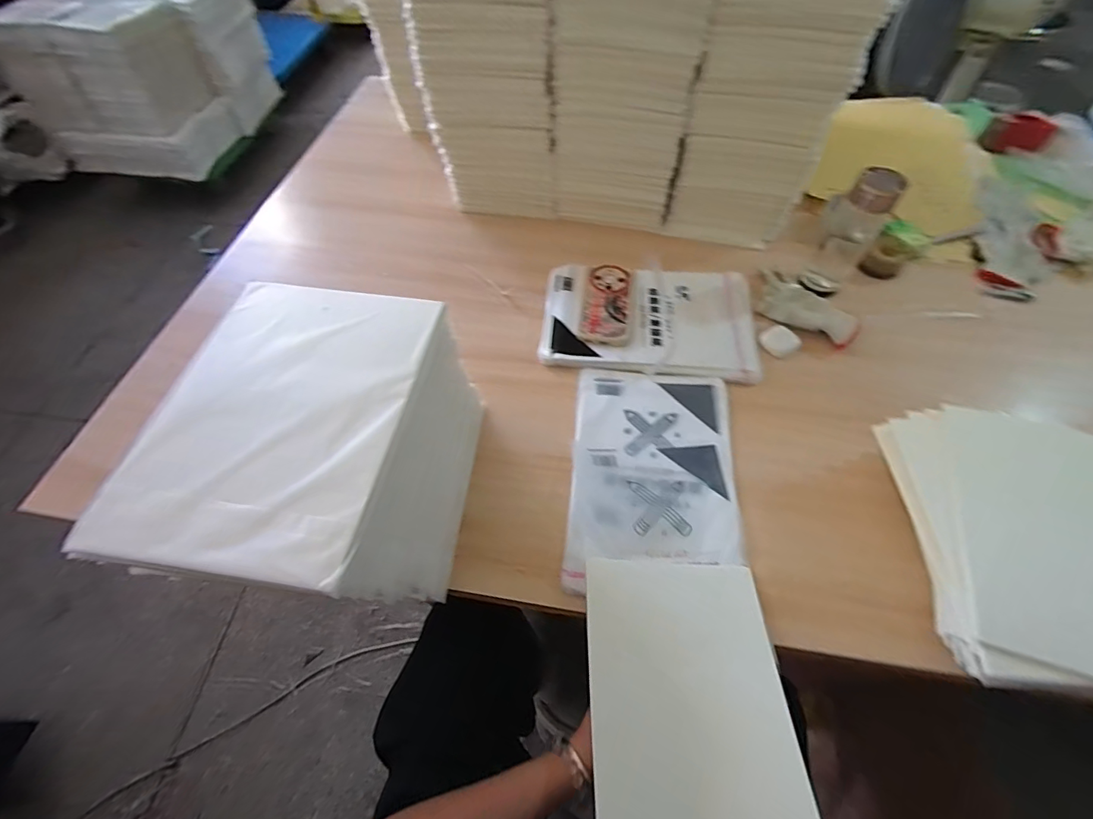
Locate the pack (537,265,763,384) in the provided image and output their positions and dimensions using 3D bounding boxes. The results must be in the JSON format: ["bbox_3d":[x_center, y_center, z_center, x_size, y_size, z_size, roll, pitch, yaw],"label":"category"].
[{"bbox_3d":[0.166,-0.153,0.761,0.335,0.032,0.232,6,57,4],"label":"pack"}]

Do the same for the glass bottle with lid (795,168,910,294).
[{"bbox_3d":[0.459,-0.263,0.723,0.073,0.206,0.063,39,65,22],"label":"glass bottle with lid"}]

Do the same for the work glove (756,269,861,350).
[{"bbox_3d":[0.424,-0.170,0.757,0.155,0.025,0.110,27,61,16],"label":"work glove"}]

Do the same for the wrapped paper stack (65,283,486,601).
[{"bbox_3d":[-0.201,0.052,0.465,0.199,0.236,0.275,7,57,4],"label":"wrapped paper stack"}]

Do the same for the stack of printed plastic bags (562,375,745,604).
[{"bbox_3d":[0.141,0.081,0.615,0.208,0.015,0.310,6,57,4],"label":"stack of printed plastic bags"}]

